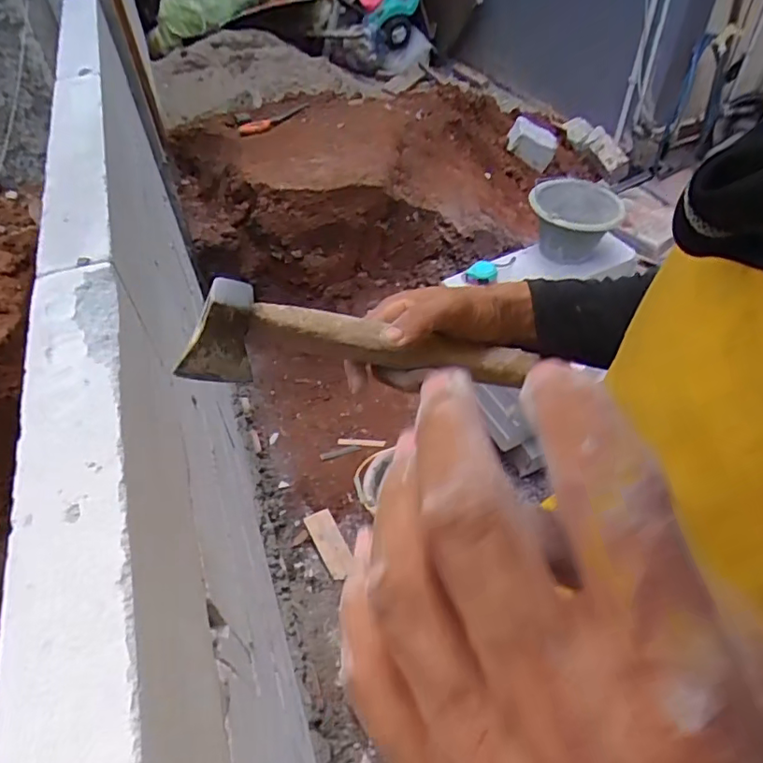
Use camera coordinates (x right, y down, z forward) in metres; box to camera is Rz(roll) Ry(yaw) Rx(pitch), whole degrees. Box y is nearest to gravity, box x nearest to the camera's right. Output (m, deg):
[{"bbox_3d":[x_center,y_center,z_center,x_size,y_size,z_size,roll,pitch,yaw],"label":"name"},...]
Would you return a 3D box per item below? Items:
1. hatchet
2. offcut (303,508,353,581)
[{"bbox_3d":[-0.008,-0.019,0.418,0.268,0.098,0.024,5,45,-18],"label":"hatchet"},{"bbox_3d":[-0.142,0.438,1.511,0.077,0.023,0.204,-22,51,-17],"label":"offcut"}]

